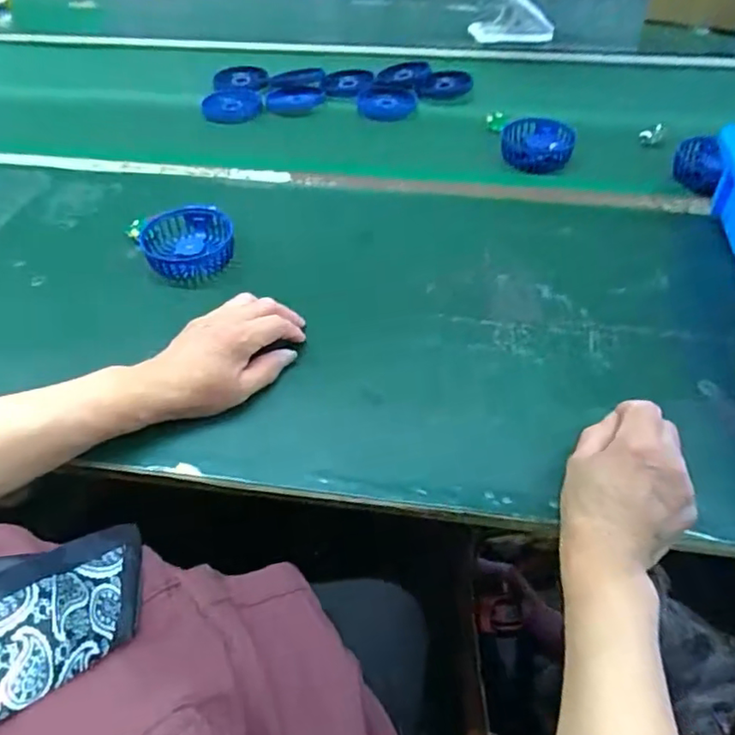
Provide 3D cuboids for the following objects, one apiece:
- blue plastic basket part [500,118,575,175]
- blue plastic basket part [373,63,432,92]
[{"bbox_3d":[0.216,-0.282,0.736,0.085,0.031,0.084,-5,47,-4],"label":"blue plastic basket part"},{"bbox_3d":[0.057,-0.455,0.906,0.073,0.012,0.096,15,49,14],"label":"blue plastic basket part"}]

